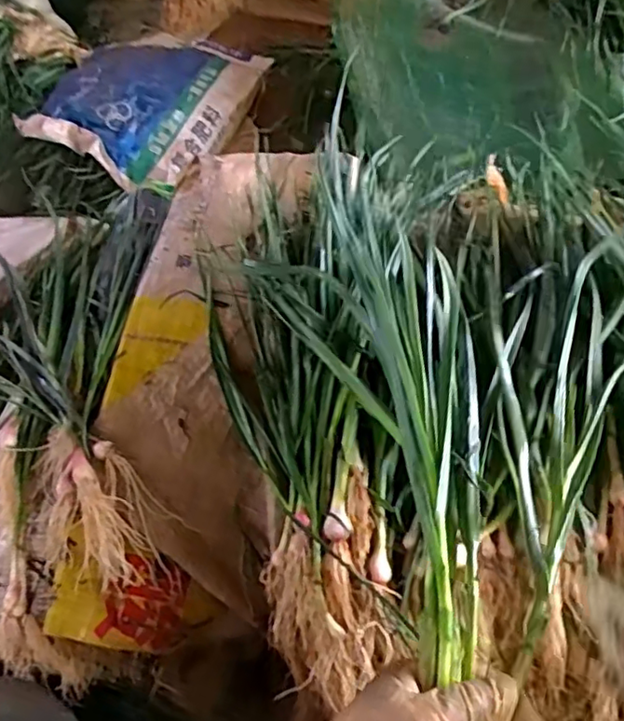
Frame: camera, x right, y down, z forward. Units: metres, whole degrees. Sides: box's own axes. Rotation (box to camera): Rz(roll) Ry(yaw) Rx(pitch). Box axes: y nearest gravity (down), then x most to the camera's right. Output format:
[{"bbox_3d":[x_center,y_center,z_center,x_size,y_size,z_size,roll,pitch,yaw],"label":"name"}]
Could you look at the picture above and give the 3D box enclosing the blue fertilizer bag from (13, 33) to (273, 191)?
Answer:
[{"bbox_3d":[-0.339,-0.556,1.232,0.389,0.147,0.506,11,56,12],"label":"blue fertilizer bag"}]

